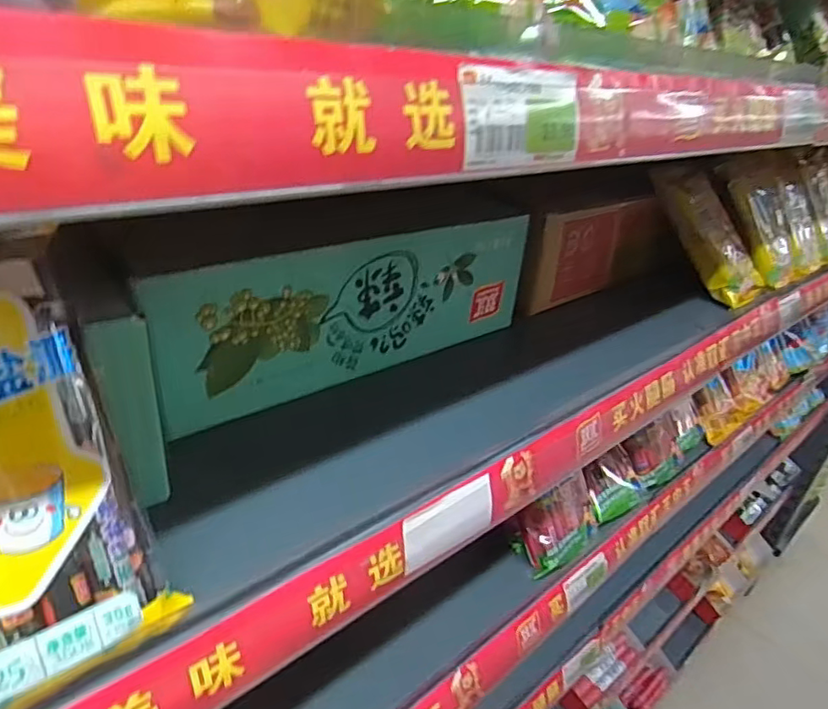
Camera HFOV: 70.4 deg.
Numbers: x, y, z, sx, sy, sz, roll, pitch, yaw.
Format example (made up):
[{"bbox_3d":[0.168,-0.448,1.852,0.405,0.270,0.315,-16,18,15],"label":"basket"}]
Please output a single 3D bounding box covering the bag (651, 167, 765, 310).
[{"bbox_3d":[0.361,-0.148,0.716,0.090,0.034,0.185,-18,80,-37],"label":"bag"}]

